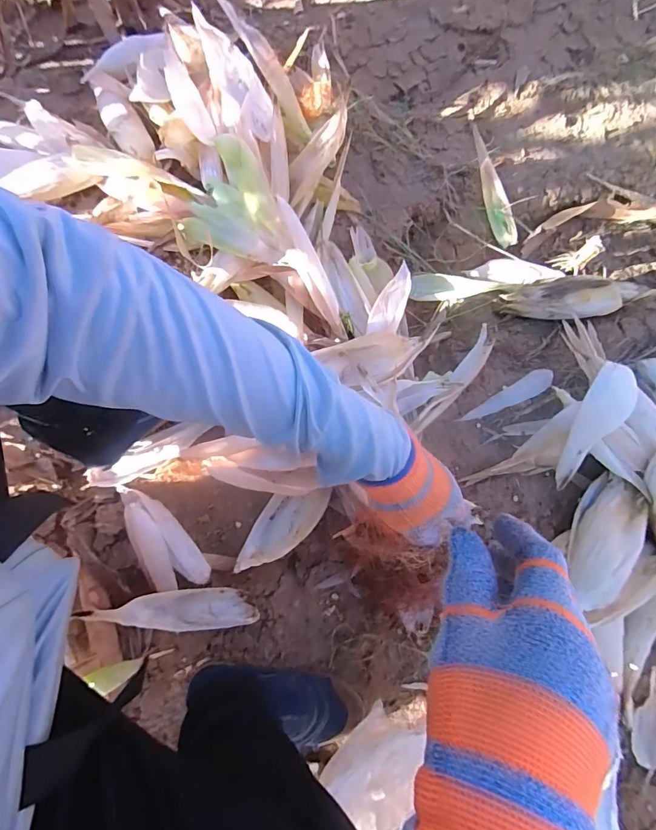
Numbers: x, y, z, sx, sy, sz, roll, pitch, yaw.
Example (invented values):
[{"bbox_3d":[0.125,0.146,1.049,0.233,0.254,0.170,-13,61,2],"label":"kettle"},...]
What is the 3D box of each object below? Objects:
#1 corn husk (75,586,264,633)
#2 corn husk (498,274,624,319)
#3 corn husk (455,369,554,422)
[{"bbox_3d":[-0.217,0.282,0.617,0.224,0.041,0.057,-2,77,-4],"label":"corn husk"},{"bbox_3d":[0.414,-0.212,0.769,0.193,0.048,0.078,0,77,16],"label":"corn husk"},{"bbox_3d":[0.311,-0.028,0.733,0.182,0.016,0.036,-30,81,-9],"label":"corn husk"}]

